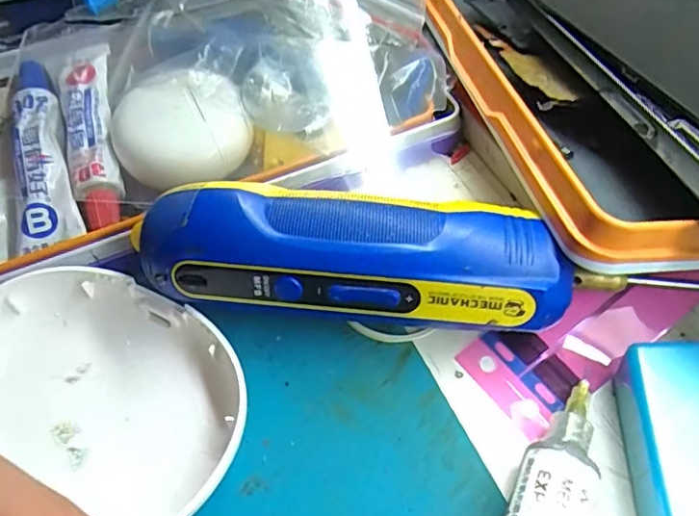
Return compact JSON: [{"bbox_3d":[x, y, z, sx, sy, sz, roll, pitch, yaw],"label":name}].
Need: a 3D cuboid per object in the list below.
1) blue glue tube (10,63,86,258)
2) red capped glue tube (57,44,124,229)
[{"bbox_3d":[-0.105,-0.037,0.192,0.019,0.012,0.079,-14,70,-9],"label":"blue glue tube"},{"bbox_3d":[-0.090,-0.044,0.195,0.016,0.008,0.080,-13,69,-8],"label":"red capped glue tube"}]

